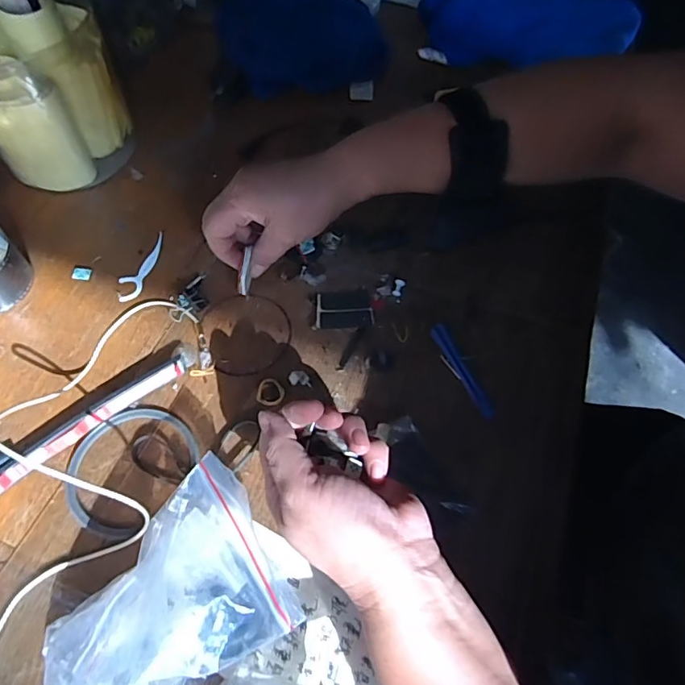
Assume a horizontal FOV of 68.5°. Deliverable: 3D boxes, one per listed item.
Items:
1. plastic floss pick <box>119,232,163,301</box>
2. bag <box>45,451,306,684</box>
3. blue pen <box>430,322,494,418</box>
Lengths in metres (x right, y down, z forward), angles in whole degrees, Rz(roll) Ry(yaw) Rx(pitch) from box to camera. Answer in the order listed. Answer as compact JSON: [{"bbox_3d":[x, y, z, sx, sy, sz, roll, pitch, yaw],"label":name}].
[{"bbox_3d":[-0.171,-0.067,0.428,0.020,0.004,0.074,11,62,4],"label":"plastic floss pick"},{"bbox_3d":[-0.093,0.146,0.274,0.128,0.064,0.097,-38,69,-20],"label":"bag"},{"bbox_3d":[0.088,0.021,0.374,0.010,0.010,0.079,-20,64,-12],"label":"blue pen"}]

